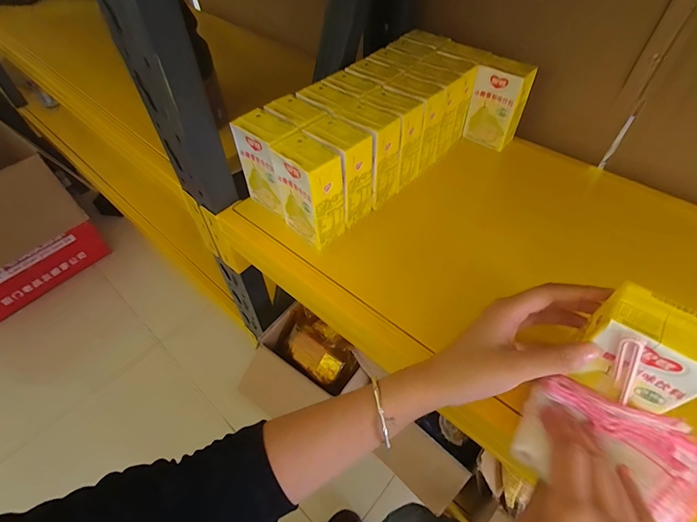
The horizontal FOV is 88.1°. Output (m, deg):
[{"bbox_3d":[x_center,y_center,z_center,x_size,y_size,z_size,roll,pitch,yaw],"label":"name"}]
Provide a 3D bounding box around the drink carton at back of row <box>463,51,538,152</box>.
[{"bbox_3d":[0.207,-0.216,0.501,0.067,0.106,0.034,35,59,25],"label":"drink carton at back of row"}]

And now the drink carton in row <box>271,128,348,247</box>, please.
[{"bbox_3d":[-0.040,-0.074,0.386,0.042,0.101,0.066,-35,59,-25],"label":"drink carton in row"}]

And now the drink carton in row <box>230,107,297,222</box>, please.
[{"bbox_3d":[-0.091,-0.112,0.424,0.063,0.112,0.042,32,58,23],"label":"drink carton in row"}]

